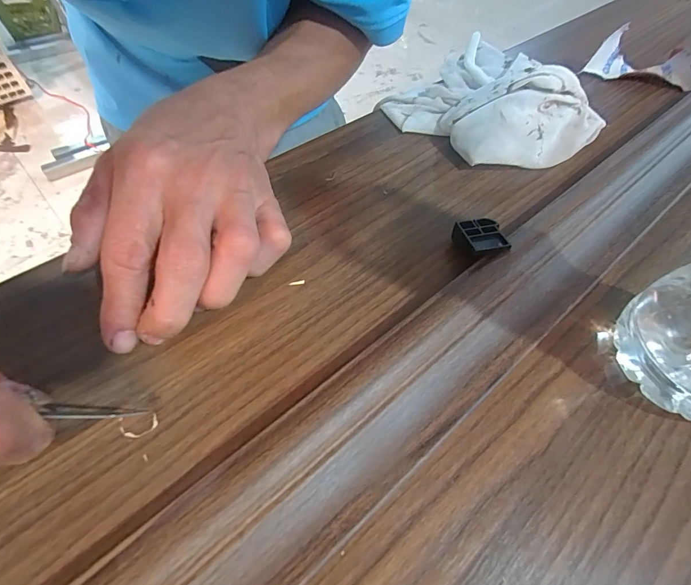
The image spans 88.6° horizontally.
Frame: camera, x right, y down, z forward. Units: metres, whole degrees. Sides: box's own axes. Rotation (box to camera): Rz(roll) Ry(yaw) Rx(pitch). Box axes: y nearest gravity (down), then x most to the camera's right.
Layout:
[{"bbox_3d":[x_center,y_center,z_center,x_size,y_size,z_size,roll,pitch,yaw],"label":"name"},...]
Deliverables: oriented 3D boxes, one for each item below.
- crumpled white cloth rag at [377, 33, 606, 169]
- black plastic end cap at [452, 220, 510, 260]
[{"bbox_3d":[0.114,-0.146,0.266,0.131,0.031,0.137,-38,64,-24],"label":"crumpled white cloth rag"},{"bbox_3d":[0.073,-0.028,0.194,0.020,0.015,0.026,-10,56,-8],"label":"black plastic end cap"}]

